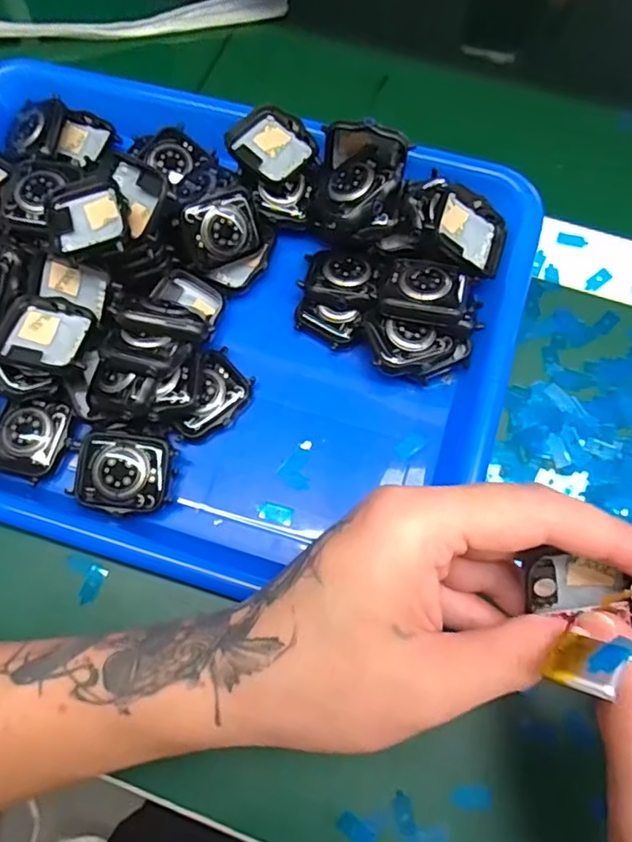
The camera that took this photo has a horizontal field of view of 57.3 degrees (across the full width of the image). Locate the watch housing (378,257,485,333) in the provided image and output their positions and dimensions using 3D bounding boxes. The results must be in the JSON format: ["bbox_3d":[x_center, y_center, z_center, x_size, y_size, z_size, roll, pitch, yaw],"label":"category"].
[{"bbox_3d":[0.059,-0.063,0.287,0.049,0.016,0.033,16,73,6],"label":"watch housing"}]

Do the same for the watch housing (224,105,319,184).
[{"bbox_3d":[-0.022,-0.146,0.308,0.036,0.012,0.039,-43,77,-12],"label":"watch housing"}]

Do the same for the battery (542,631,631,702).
[{"bbox_3d":[0.079,0.070,0.168,0.020,0.019,0.004,-37,111,-38],"label":"battery"}]

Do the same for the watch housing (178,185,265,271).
[{"bbox_3d":[-0.049,-0.099,0.300,0.041,0.034,0.006,-27,30,-15],"label":"watch housing"}]

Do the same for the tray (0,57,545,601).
[{"bbox_3d":[-0.069,-0.058,0.295,0.327,0.046,0.251,17,73,6],"label":"tray"}]

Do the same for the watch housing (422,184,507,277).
[{"bbox_3d":[0.077,-0.096,0.294,0.045,0.011,0.040,21,79,-23],"label":"watch housing"}]

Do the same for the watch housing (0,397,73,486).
[{"bbox_3d":[-0.142,0.008,0.285,0.034,0.008,0.040,17,74,6],"label":"watch housing"}]

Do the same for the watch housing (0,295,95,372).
[{"bbox_3d":[-0.130,-0.042,0.284,0.045,0.017,0.036,14,73,5],"label":"watch housing"}]

